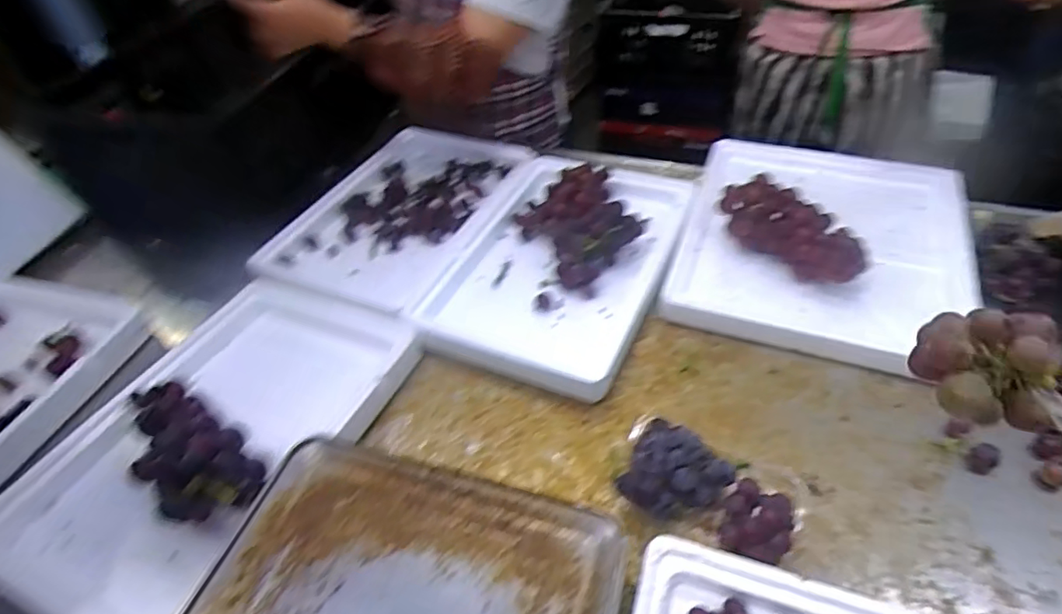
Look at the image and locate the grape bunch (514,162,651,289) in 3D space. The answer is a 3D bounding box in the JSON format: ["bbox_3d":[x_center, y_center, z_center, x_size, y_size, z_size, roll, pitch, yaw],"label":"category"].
[{"bbox_3d":[0.081,-0.144,0.912,0.176,0.065,0.254,-20,47,-14],"label":"grape bunch"}]

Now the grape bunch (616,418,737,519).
[{"bbox_3d":[0.139,0.175,0.604,0.095,0.077,0.095,-3,45,3],"label":"grape bunch"}]

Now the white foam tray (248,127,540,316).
[{"bbox_3d":[-0.230,-0.175,1.026,0.322,0.036,0.442,18,50,22],"label":"white foam tray"}]

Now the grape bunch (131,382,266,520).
[{"bbox_3d":[-0.385,0.142,0.639,0.215,0.069,0.099,32,56,32],"label":"grape bunch"}]

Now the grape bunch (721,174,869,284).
[{"bbox_3d":[0.366,-0.101,0.830,0.070,0.090,0.216,-35,52,-26],"label":"grape bunch"}]

